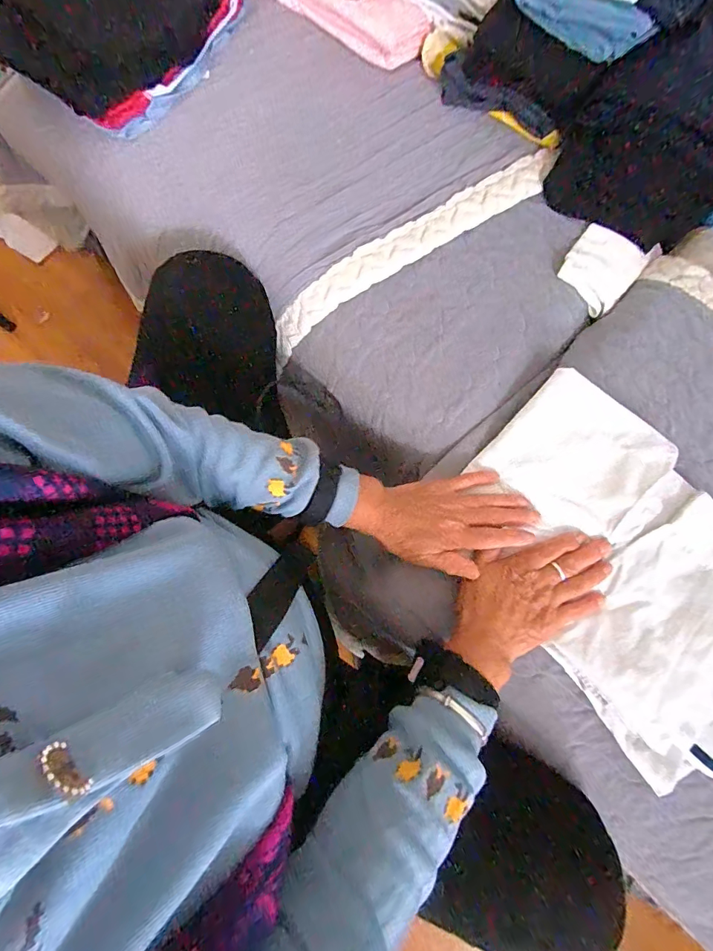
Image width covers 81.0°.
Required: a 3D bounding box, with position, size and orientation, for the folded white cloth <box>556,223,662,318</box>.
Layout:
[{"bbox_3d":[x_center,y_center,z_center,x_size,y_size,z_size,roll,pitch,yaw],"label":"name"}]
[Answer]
[{"bbox_3d":[0.305,-0.258,0.513,0.084,0.020,0.108,37,82,7],"label":"folded white cloth"}]

